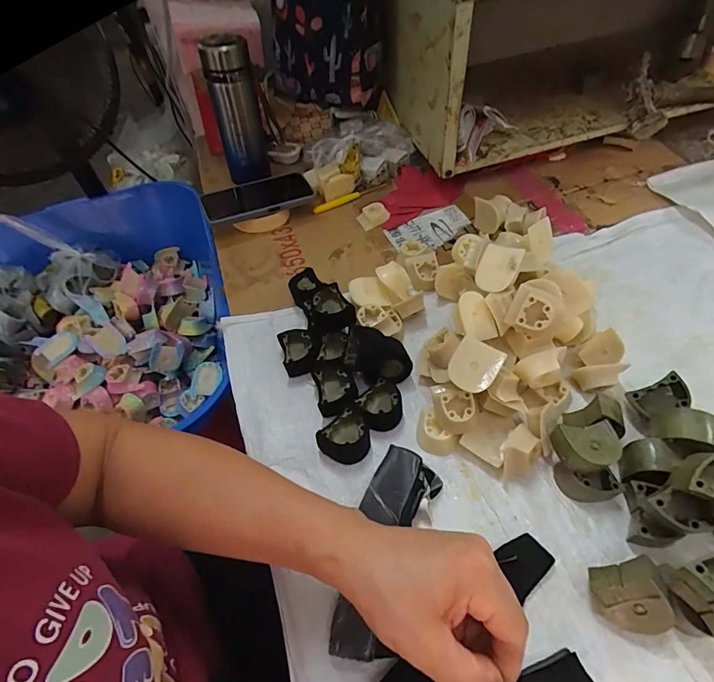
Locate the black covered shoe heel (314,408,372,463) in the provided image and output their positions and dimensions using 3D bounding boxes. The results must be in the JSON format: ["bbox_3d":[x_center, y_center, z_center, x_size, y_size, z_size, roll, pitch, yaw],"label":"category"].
[{"bbox_3d":[-0.009,0.096,0.403,0.049,0.029,0.039,-36,60,-21],"label":"black covered shoe heel"}]

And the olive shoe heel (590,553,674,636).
[{"bbox_3d":[0.200,0.190,0.305,0.037,0.046,0.045,-12,53,-5],"label":"olive shoe heel"}]

